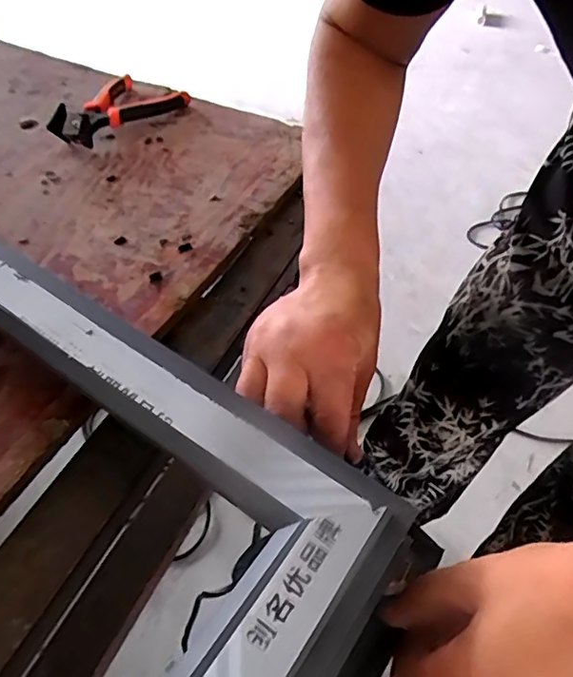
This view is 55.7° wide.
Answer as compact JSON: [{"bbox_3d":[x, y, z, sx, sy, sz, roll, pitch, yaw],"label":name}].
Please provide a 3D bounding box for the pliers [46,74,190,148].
[{"bbox_3d":[-0.211,-0.281,0.644,0.092,0.036,0.173,33,54,22],"label":"pliers"}]

